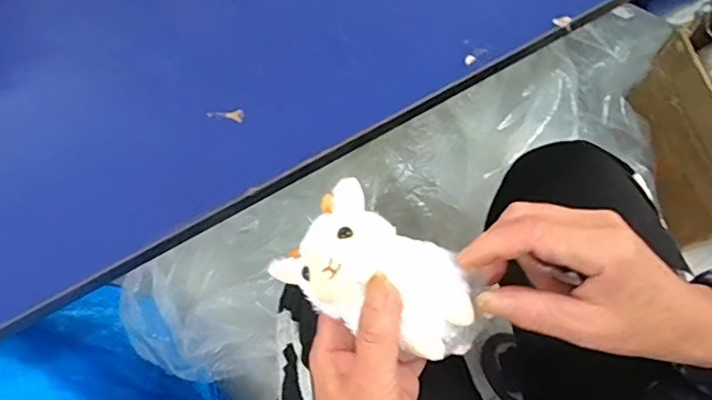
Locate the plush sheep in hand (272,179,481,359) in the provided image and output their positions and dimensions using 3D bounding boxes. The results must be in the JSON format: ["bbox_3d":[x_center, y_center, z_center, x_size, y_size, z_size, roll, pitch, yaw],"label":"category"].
[{"bbox_3d":[0.010,0.036,0.285,0.101,0.043,0.062,32,72,13],"label":"plush sheep in hand"}]

